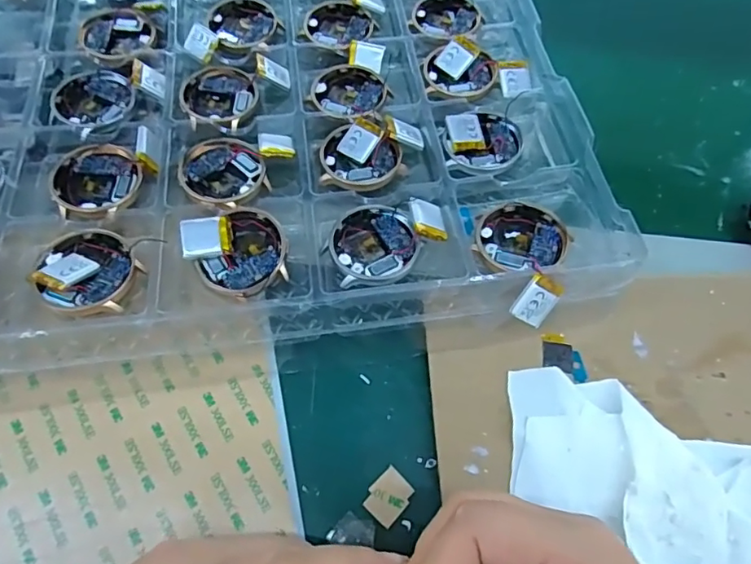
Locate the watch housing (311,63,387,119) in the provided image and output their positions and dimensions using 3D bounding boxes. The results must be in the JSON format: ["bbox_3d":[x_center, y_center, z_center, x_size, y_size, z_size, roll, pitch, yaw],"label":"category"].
[{"bbox_3d":[-0.016,-0.113,0.322,0.042,0.013,0.046,-2,63,-4],"label":"watch housing"}]

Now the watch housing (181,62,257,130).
[{"bbox_3d":[-0.092,-0.109,0.316,0.042,0.013,0.052,-20,66,-13],"label":"watch housing"}]

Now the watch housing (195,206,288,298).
[{"bbox_3d":[-0.060,-0.012,0.258,0.039,0.014,0.043,23,64,8],"label":"watch housing"}]

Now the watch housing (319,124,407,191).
[{"bbox_3d":[-0.007,-0.066,0.295,0.046,0.012,0.037,13,63,3],"label":"watch housing"}]

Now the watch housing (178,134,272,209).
[{"bbox_3d":[-0.082,-0.059,0.287,0.042,0.011,0.049,-30,68,-17],"label":"watch housing"}]

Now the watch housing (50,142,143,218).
[{"bbox_3d":[-0.143,-0.053,0.279,0.041,0.010,0.044,1,63,-3],"label":"watch housing"}]

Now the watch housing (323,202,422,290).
[{"bbox_3d":[-0.002,-0.019,0.266,0.043,0.010,0.042,1,63,-3],"label":"watch housing"}]

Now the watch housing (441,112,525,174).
[{"bbox_3d":[0.060,-0.077,0.300,0.045,0.008,0.039,-16,65,-11],"label":"watch housing"}]

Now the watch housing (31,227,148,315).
[{"bbox_3d":[-0.133,-0.006,0.246,0.044,0.012,0.041,1,63,-3],"label":"watch housing"}]

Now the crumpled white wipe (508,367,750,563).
[{"bbox_3d":[0.116,0.086,0.238,0.123,0.015,0.065,24,64,9],"label":"crumpled white wipe"}]

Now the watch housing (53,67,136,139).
[{"bbox_3d":[-0.159,-0.103,0.307,0.041,0.011,0.046,-30,68,-17],"label":"watch housing"}]

